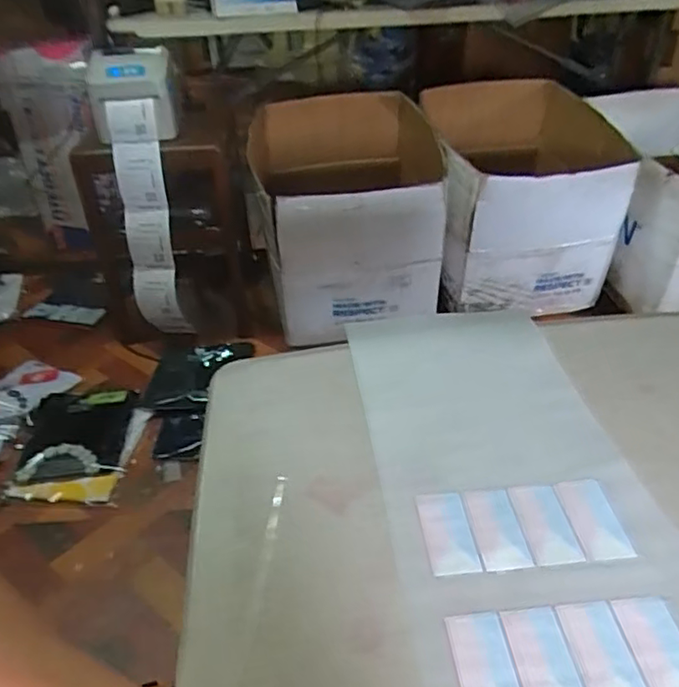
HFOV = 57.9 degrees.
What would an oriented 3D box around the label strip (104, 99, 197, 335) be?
[{"bbox_3d":[-0.440,-0.253,1.436,0.136,0.588,0.103,-16,38,-18],"label":"label strip"}]

